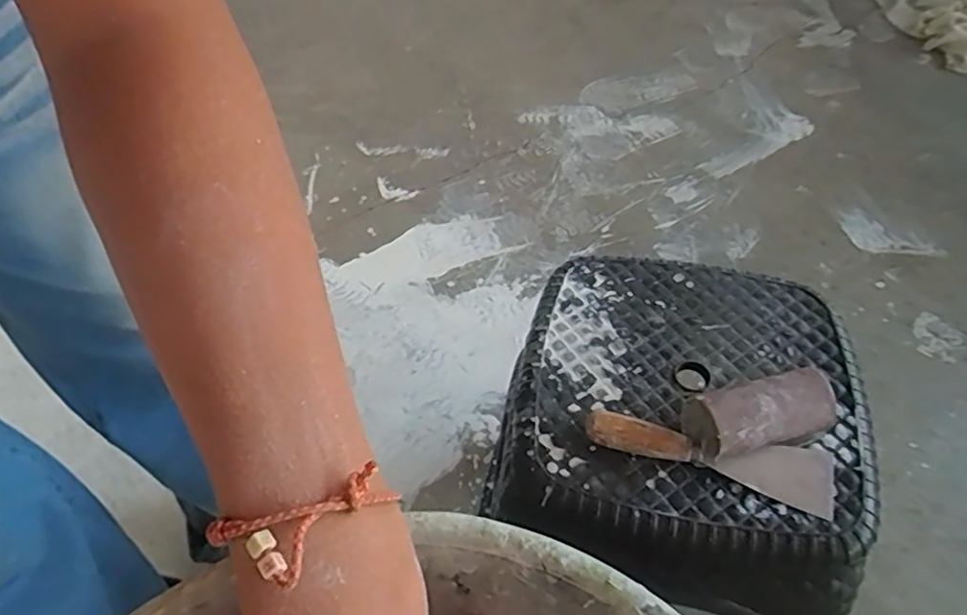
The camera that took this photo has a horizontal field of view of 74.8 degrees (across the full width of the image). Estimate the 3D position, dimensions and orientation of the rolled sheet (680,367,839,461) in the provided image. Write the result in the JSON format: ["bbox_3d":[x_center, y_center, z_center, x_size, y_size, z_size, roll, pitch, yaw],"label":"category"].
[{"bbox_3d":[0.200,0.073,0.460,0.110,0.047,0.059,-13,51,-9],"label":"rolled sheet"}]

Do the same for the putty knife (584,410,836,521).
[{"bbox_3d":[0.164,0.102,0.458,0.174,0.029,0.043,14,52,13],"label":"putty knife"}]

